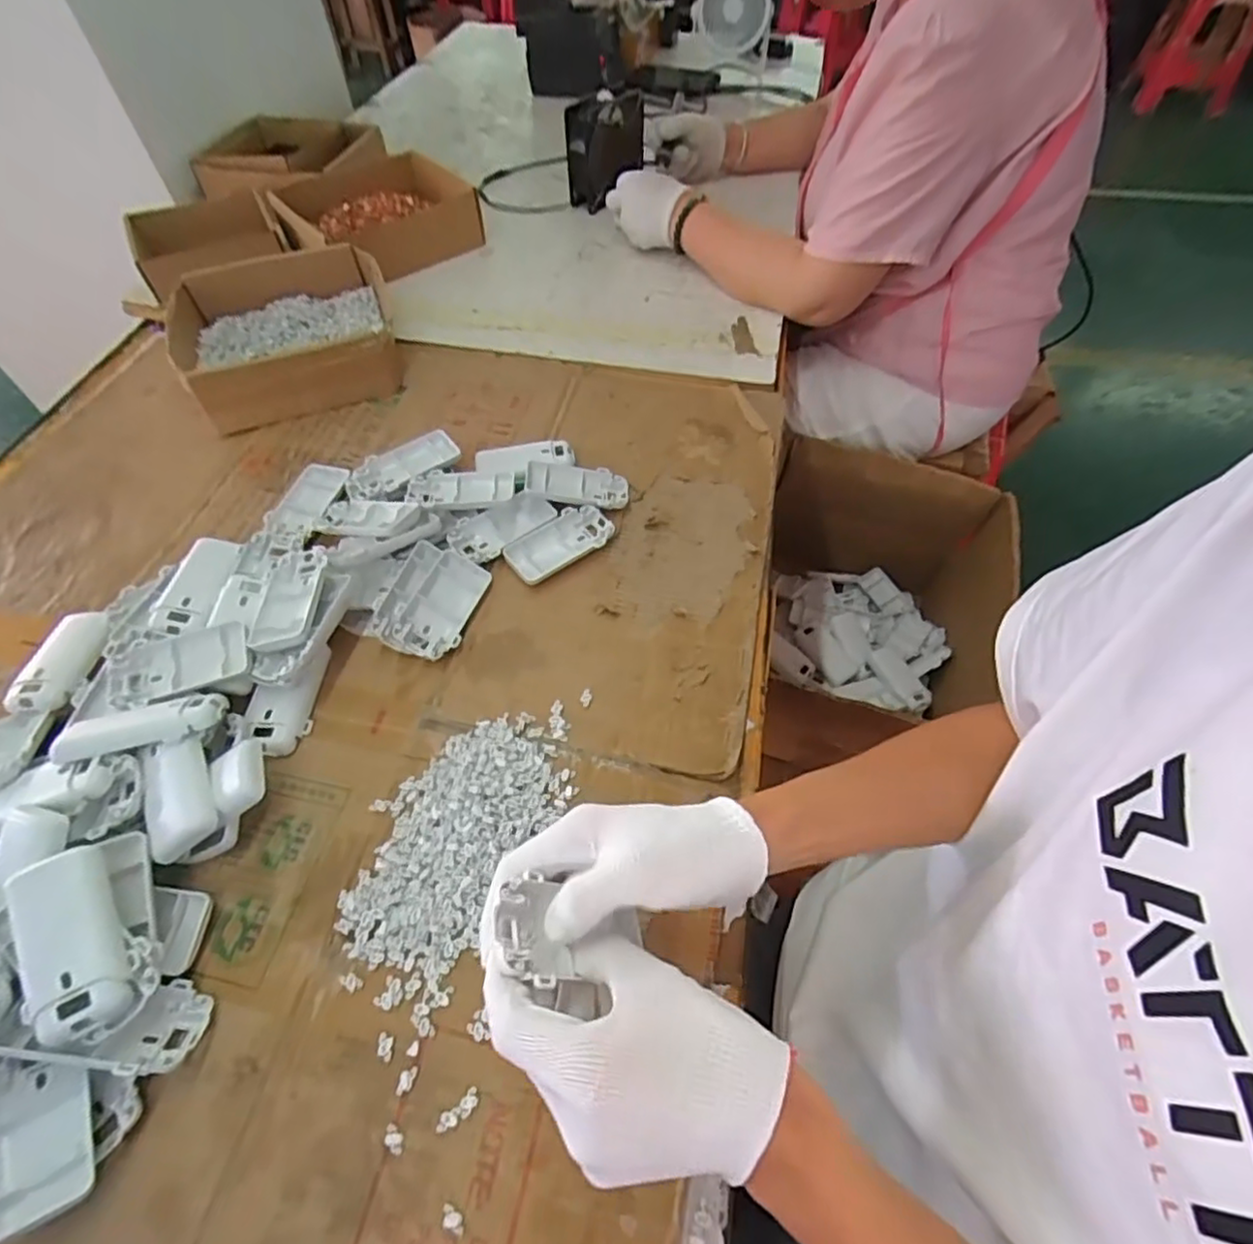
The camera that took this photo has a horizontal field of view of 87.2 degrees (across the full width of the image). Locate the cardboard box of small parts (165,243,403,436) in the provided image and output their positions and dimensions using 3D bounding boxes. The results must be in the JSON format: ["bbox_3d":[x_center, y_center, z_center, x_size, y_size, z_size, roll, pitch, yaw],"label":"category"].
[{"bbox_3d":[-0.372,-0.316,0.728,0.220,0.067,0.200,-20,57,-12],"label":"cardboard box of small parts"}]

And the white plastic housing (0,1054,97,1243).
[{"bbox_3d":[-0.304,0.261,0.338,0.044,0.015,0.085,-14,38,-33],"label":"white plastic housing"}]

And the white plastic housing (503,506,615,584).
[{"bbox_3d":[-0.057,-0.069,0.579,0.093,0.015,0.051,-36,61,-22],"label":"white plastic housing"}]

